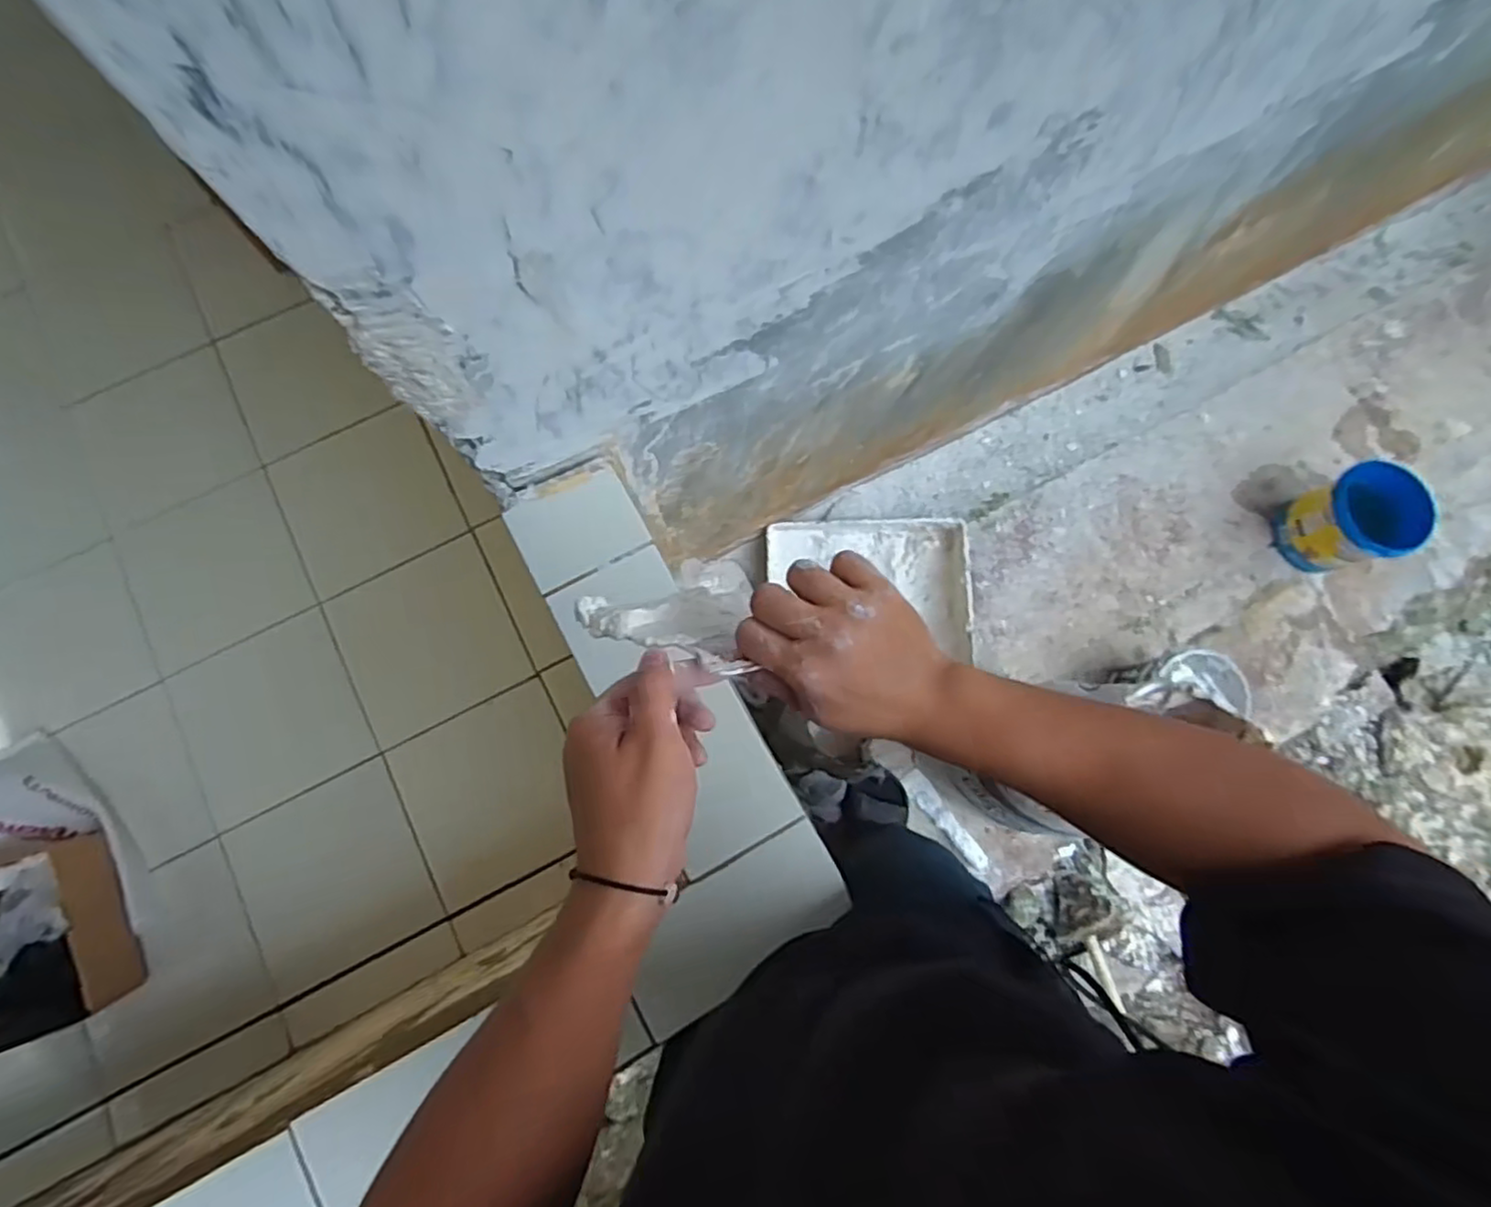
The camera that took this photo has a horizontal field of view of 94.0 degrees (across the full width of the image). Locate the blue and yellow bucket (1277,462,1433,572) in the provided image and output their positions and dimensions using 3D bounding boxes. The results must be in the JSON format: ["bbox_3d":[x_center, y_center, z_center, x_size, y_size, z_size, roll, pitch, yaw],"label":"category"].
[{"bbox_3d":[1.066,-0.148,1.230,0.145,0.176,0.160,-22,79,-5],"label":"blue and yellow bucket"}]

